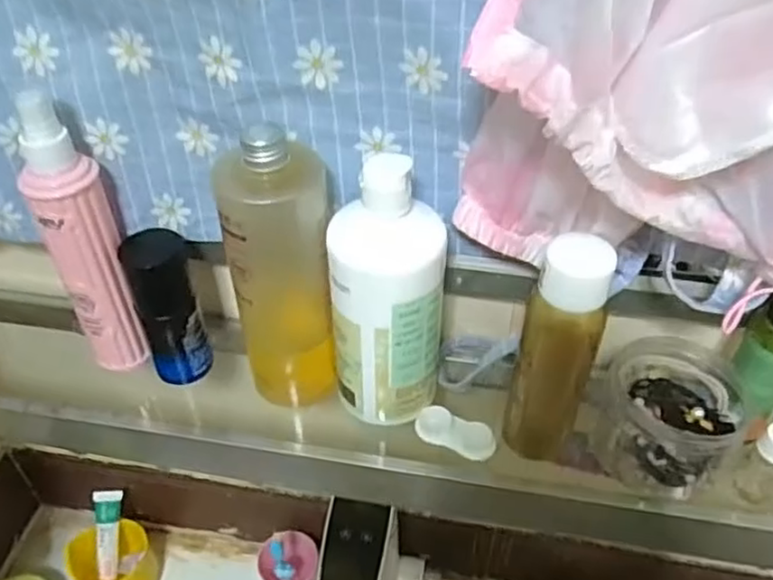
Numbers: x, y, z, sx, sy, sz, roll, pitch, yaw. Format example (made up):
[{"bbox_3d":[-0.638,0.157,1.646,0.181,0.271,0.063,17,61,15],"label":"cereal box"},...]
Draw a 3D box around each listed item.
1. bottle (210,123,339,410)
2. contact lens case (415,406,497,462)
[{"bbox_3d":[-0.065,-0.010,0.436,0.059,0.194,0.055,-3,43,-3],"label":"bottle"},{"bbox_3d":[0.046,0.096,0.452,0.054,0.009,0.025,19,46,20],"label":"contact lens case"}]

